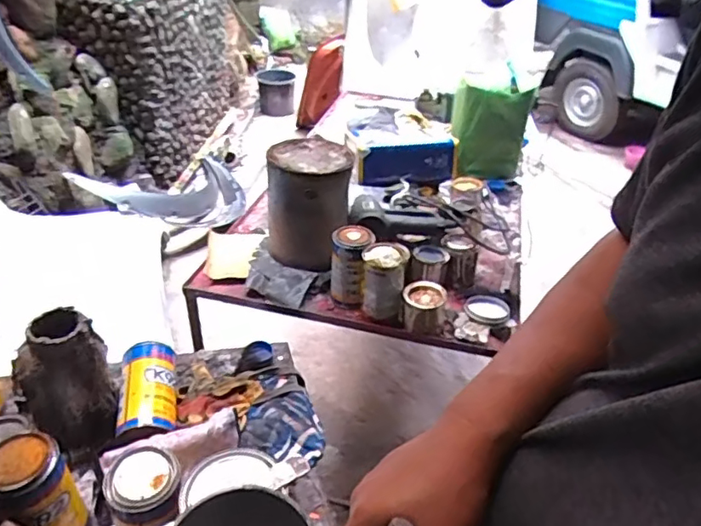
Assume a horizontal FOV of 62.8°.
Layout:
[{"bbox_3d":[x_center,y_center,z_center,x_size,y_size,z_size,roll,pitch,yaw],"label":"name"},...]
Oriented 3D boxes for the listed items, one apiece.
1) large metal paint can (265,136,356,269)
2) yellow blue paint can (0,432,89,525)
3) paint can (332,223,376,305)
[{"bbox_3d":[-0.075,-0.111,1.082,0.142,0.196,0.146,2,38,-2],"label":"large metal paint can"},{"bbox_3d":[-0.330,0.245,0.608,0.072,0.121,0.075,2,38,-2],"label":"yellow blue paint can"},{"bbox_3d":[0.002,0.002,1.024,0.072,0.116,0.081,5,38,2],"label":"paint can"}]

